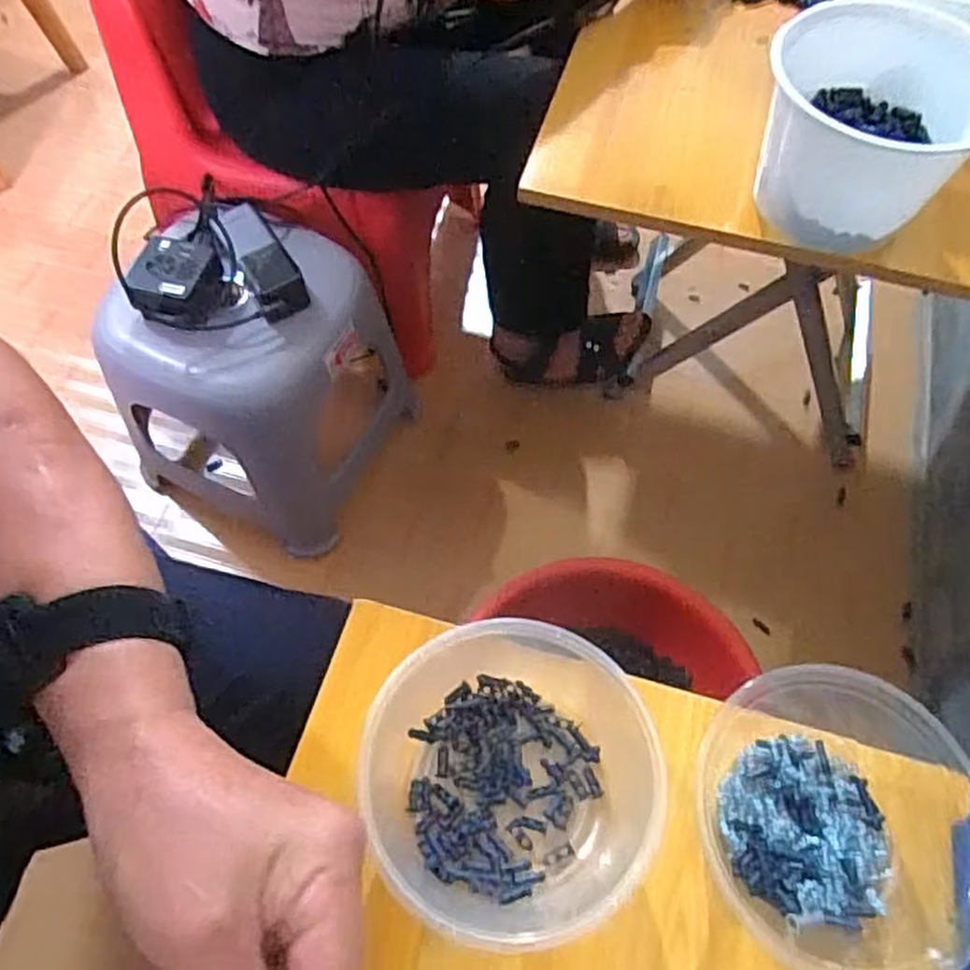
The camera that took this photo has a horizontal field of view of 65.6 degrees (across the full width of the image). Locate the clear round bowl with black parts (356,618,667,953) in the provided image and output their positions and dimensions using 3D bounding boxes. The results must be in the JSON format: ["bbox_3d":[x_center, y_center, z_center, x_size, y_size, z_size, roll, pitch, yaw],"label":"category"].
[{"bbox_3d":[0.016,0.147,0.379,0.144,0.059,0.145,0,62,-1],"label":"clear round bowl with black parts"}]

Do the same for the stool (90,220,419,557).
[{"bbox_3d":[-0.283,-0.113,0.967,0.256,0.304,0.286,28,65,13],"label":"stool"}]

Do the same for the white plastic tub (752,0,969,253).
[{"bbox_3d":[0.286,-0.268,0.591,0.145,0.124,0.167,1,62,0],"label":"white plastic tub"}]

